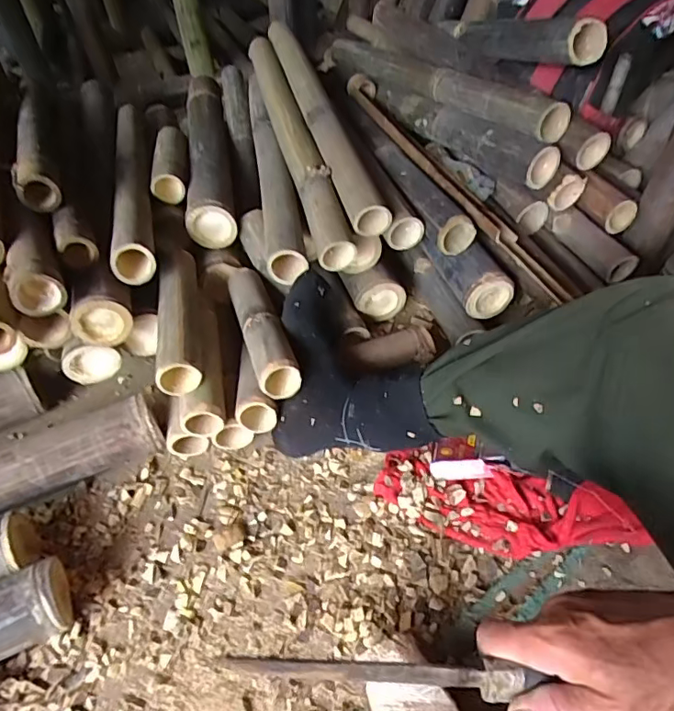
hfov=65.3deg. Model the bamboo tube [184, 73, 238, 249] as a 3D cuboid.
[{"bbox_3d":[-0.239,-0.392,0.984,0.077,0.069,0.571,-9,47,-5],"label":"bamboo tube"}]

